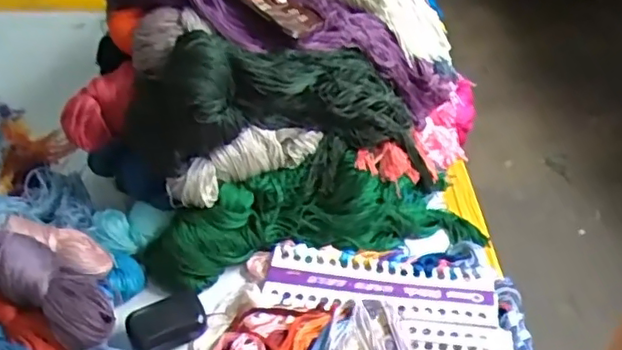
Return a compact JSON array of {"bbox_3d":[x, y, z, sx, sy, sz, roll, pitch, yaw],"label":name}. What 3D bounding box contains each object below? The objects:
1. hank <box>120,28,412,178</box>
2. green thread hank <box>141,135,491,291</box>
[{"bbox_3d":[-0.035,-0.080,0.642,0.307,0.127,0.106,-6,44,-7],"label":"hank"},{"bbox_3d":[0.005,0.036,0.685,0.373,0.074,0.096,-9,45,-11],"label":"green thread hank"}]

